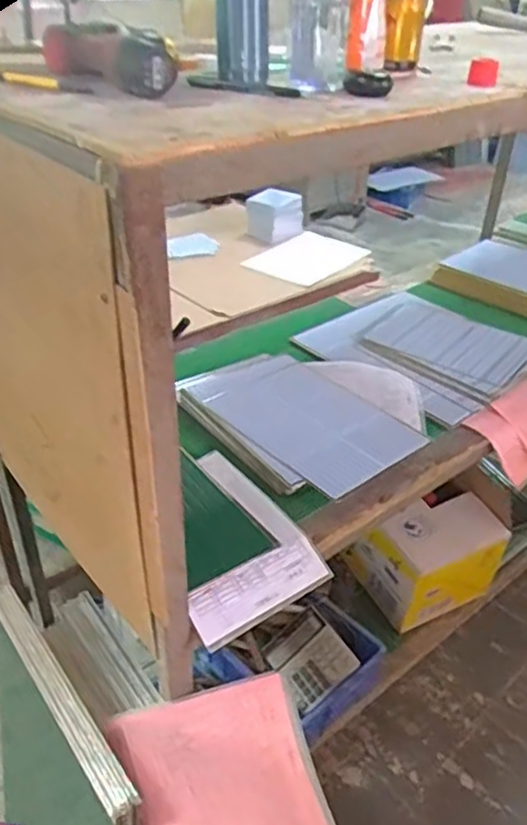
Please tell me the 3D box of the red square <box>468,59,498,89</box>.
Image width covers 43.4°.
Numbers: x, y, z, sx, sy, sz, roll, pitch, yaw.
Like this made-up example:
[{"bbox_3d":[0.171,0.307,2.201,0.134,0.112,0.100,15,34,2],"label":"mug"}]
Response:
[{"bbox_3d":[0.271,-0.419,0.816,0.036,0.024,0.036,8,36,10],"label":"red square"}]

